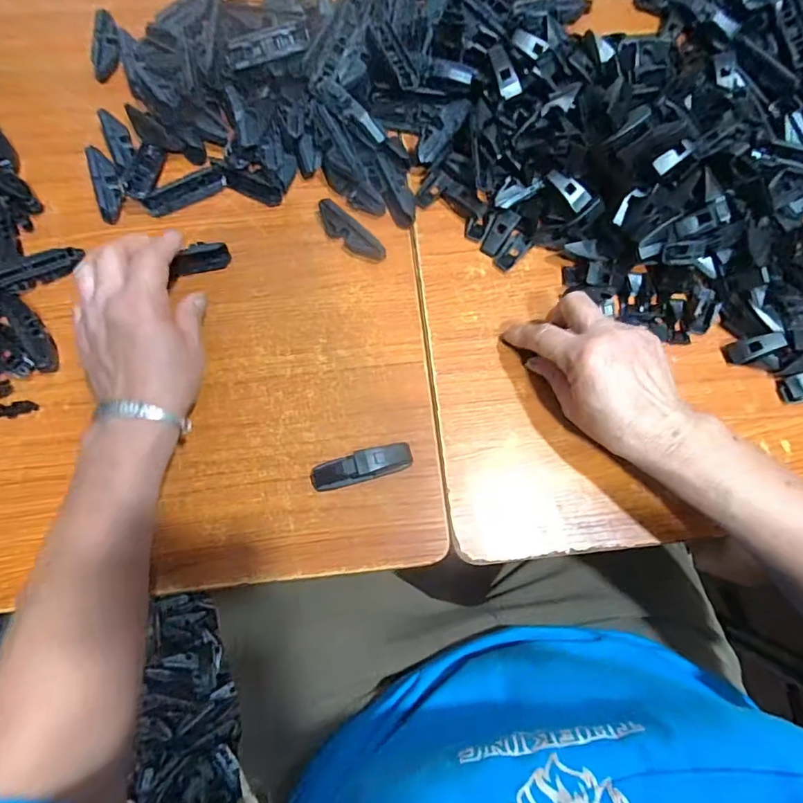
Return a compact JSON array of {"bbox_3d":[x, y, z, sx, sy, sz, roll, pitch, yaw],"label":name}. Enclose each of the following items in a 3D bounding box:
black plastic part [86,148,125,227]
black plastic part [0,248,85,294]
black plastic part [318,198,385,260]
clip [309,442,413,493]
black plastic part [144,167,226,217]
[{"bbox_3d":[-0.263,-0.196,0.446,0.022,0.021,0.073,-15,75,-5],"label":"black plastic part"},{"bbox_3d":[-0.303,-0.111,0.417,0.062,0.017,0.017,-36,78,-25],"label":"black plastic part"},{"bbox_3d":[-0.045,-0.147,0.432,0.070,0.019,0.018,40,77,9],"label":"black plastic part"},{"bbox_3d":[-0.030,0.049,0.375,0.077,0.022,0.023,-15,75,-5],"label":"clip"},{"bbox_3d":[-0.192,-0.187,0.444,0.072,0.016,0.013,-31,77,-9],"label":"black plastic part"}]

